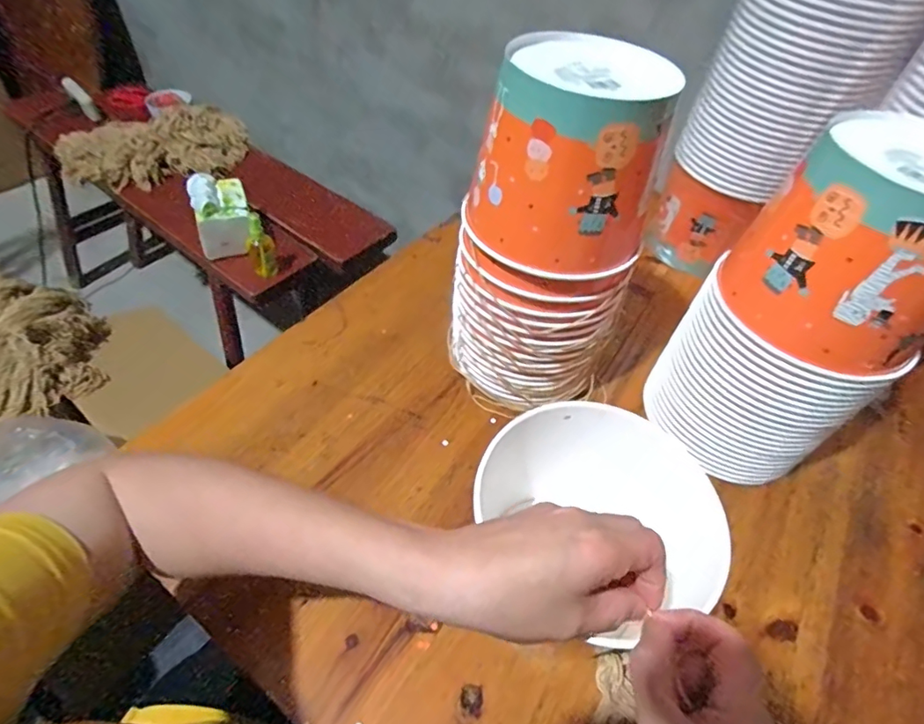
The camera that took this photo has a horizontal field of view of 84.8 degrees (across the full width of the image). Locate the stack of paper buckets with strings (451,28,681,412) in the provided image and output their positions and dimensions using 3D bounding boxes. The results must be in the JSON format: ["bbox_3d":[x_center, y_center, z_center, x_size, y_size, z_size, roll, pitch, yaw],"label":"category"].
[{"bbox_3d":[0.080,-0.102,0.473,0.152,0.311,0.136,22,51,11],"label":"stack of paper buckets with strings"}]

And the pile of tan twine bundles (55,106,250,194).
[{"bbox_3d":[-0.700,-0.497,1.175,0.389,0.110,0.194,-30,60,-27],"label":"pile of tan twine bundles"}]

